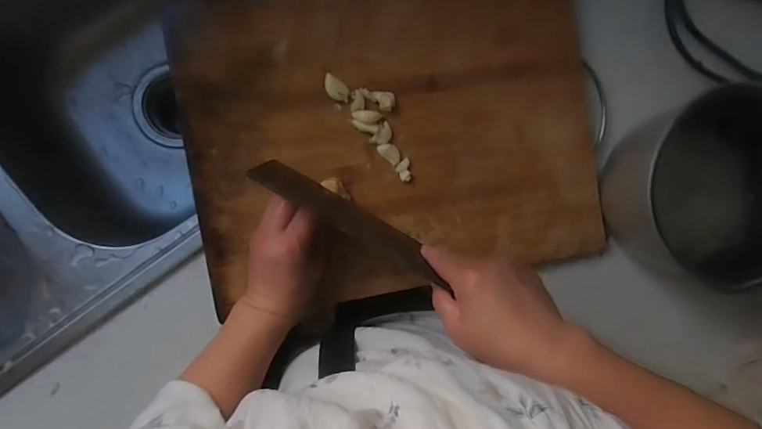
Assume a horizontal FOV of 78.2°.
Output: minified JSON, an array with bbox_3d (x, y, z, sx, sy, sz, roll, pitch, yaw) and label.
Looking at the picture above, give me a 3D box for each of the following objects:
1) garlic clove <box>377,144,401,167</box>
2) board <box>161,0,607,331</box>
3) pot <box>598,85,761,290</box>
[{"bbox_3d":[0.009,-0.059,0.452,0.025,0.005,0.014,38,87,-6],"label":"garlic clove"},{"bbox_3d":[0.017,-0.074,0.463,0.390,0.039,0.293,-10,93,-6],"label":"board"},{"bbox_3d":[0.320,-0.023,0.454,0.159,0.101,0.167,18,89,-7],"label":"pot"}]

